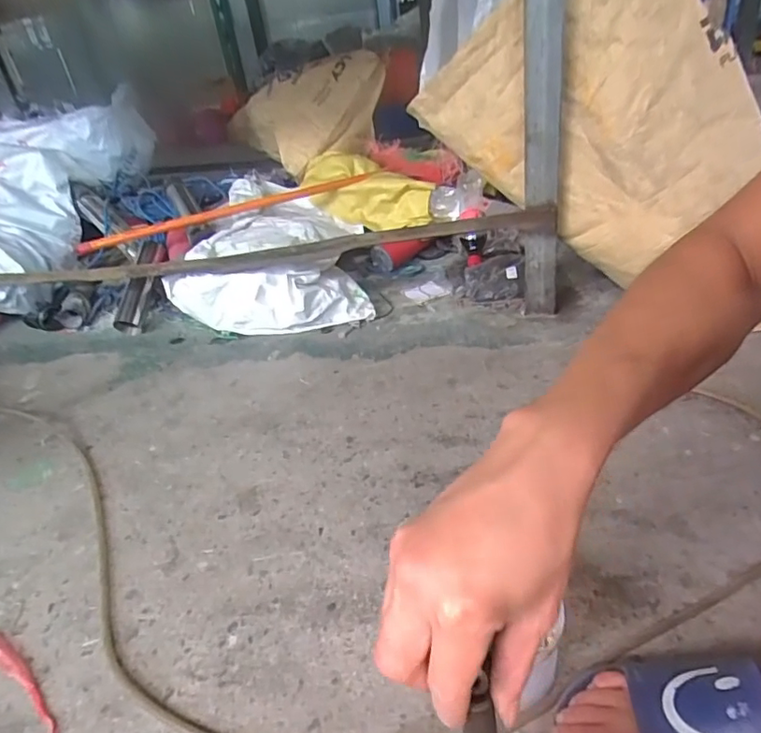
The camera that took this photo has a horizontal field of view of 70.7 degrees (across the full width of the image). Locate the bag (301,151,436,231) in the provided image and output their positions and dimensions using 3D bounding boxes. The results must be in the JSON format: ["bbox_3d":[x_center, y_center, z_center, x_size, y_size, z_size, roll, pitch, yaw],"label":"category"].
[{"bbox_3d":[-0.049,-0.458,1.404,0.407,0.135,0.129,28,44,21],"label":"bag"}]

